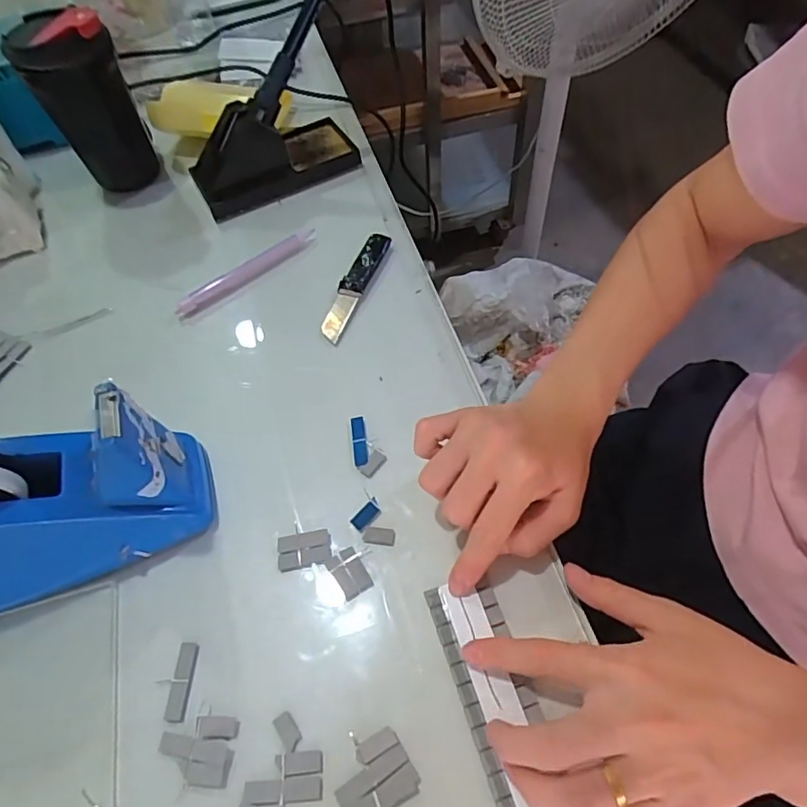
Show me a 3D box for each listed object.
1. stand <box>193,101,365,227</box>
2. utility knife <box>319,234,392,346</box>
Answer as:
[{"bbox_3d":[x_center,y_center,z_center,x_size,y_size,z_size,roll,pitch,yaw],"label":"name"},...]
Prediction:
[{"bbox_3d":[-0.133,-0.256,0.531,0.159,0.071,0.075,-29,60,-13],"label":"stand"},{"bbox_3d":[-0.042,-0.100,0.453,0.023,0.010,0.115,15,60,14],"label":"utility knife"}]

